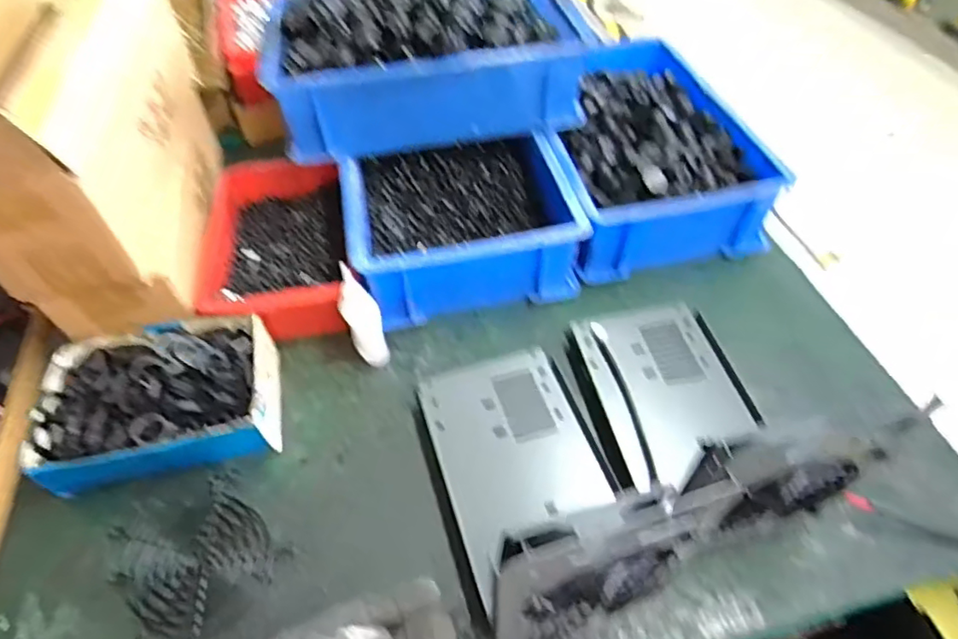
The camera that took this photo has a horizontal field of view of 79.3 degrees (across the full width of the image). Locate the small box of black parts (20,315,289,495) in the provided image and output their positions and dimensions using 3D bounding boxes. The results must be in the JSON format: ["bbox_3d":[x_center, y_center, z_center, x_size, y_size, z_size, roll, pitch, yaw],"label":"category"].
[{"bbox_3d":[-0.236,0.061,0.440,0.166,0.057,0.122,-10,51,-6],"label":"small box of black parts"}]

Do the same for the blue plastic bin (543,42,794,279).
[{"bbox_3d":[0.163,-0.195,0.624,0.198,0.082,0.321,-9,51,-5],"label":"blue plastic bin"}]

